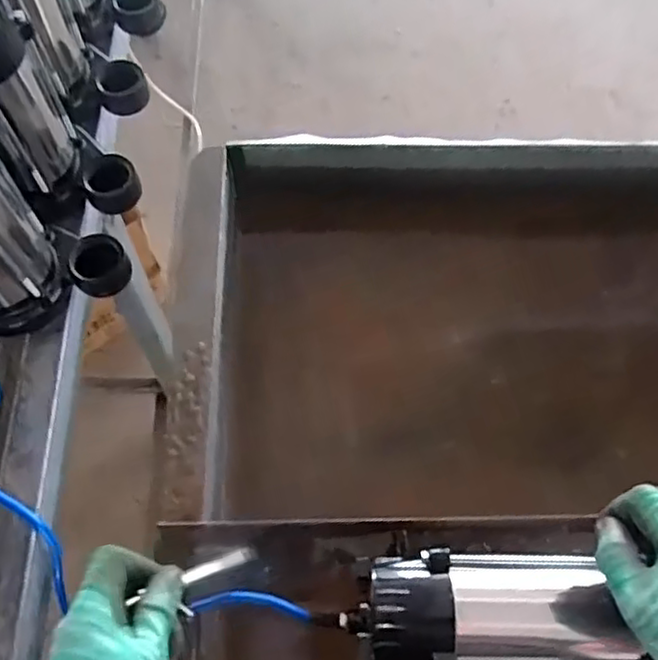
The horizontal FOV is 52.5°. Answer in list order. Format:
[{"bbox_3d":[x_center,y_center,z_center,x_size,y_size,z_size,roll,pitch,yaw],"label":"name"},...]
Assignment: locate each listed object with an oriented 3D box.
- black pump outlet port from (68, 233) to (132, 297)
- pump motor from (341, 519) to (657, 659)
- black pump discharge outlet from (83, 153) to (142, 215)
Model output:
[{"bbox_3d":[-0.227,-0.064,0.660,0.057,0.036,0.053,1,64,-1],"label":"black pump outlet port"},{"bbox_3d":[0.137,0.213,0.493,0.232,0.096,0.092,6,64,2],"label":"pump motor"},{"bbox_3d":[-0.226,-0.153,0.700,0.055,0.035,0.050,1,64,-1],"label":"black pump discharge outlet"}]

